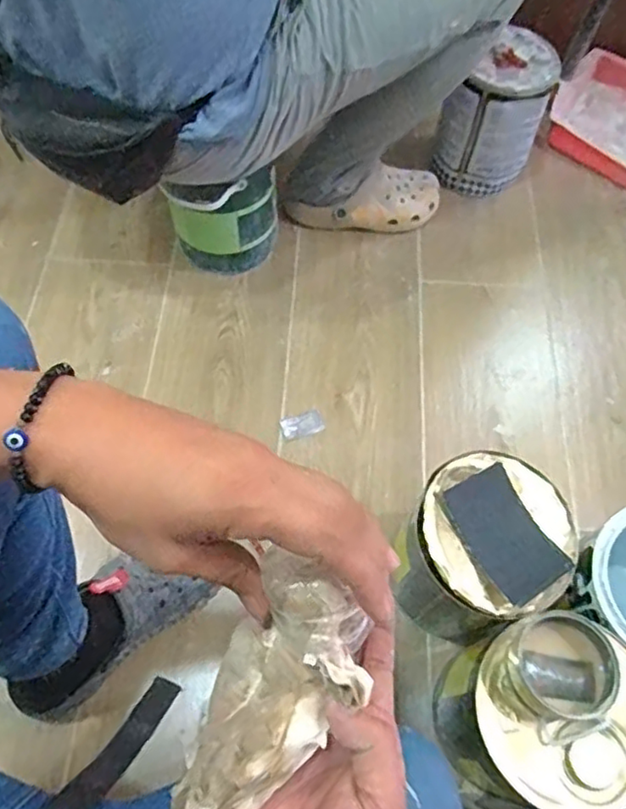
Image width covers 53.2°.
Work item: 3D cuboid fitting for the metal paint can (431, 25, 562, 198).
[{"bbox_3d":[0.301,-0.476,1.052,0.156,0.217,0.164,24,65,10],"label":"metal paint can"}]

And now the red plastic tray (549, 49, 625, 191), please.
[{"bbox_3d":[0.600,-0.533,1.179,0.275,0.053,0.294,34,67,15],"label":"red plastic tray"}]

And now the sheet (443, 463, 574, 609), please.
[{"bbox_3d":[0.185,0.125,0.607,0.071,0.019,0.120,-29,68,-15],"label":"sheet"}]

